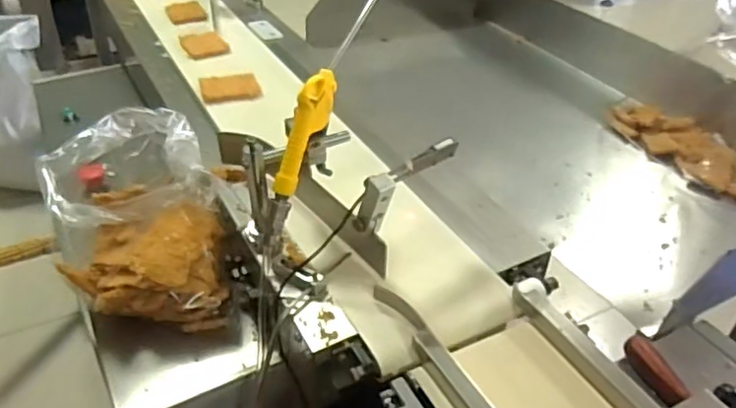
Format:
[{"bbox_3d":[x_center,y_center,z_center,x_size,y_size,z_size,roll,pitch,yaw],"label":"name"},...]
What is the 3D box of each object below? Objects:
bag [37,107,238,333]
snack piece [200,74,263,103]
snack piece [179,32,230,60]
[{"bbox_3d":[-0.259,0.010,0.698,0.192,0.180,0.193,0,38,-4],"label":"bag"},{"bbox_3d":[-0.212,-0.180,0.925,0.089,0.019,0.064,-6,39,-12],"label":"snack piece"},{"bbox_3d":[-0.292,-0.283,1.068,0.073,0.010,0.098,-18,43,-26],"label":"snack piece"}]

